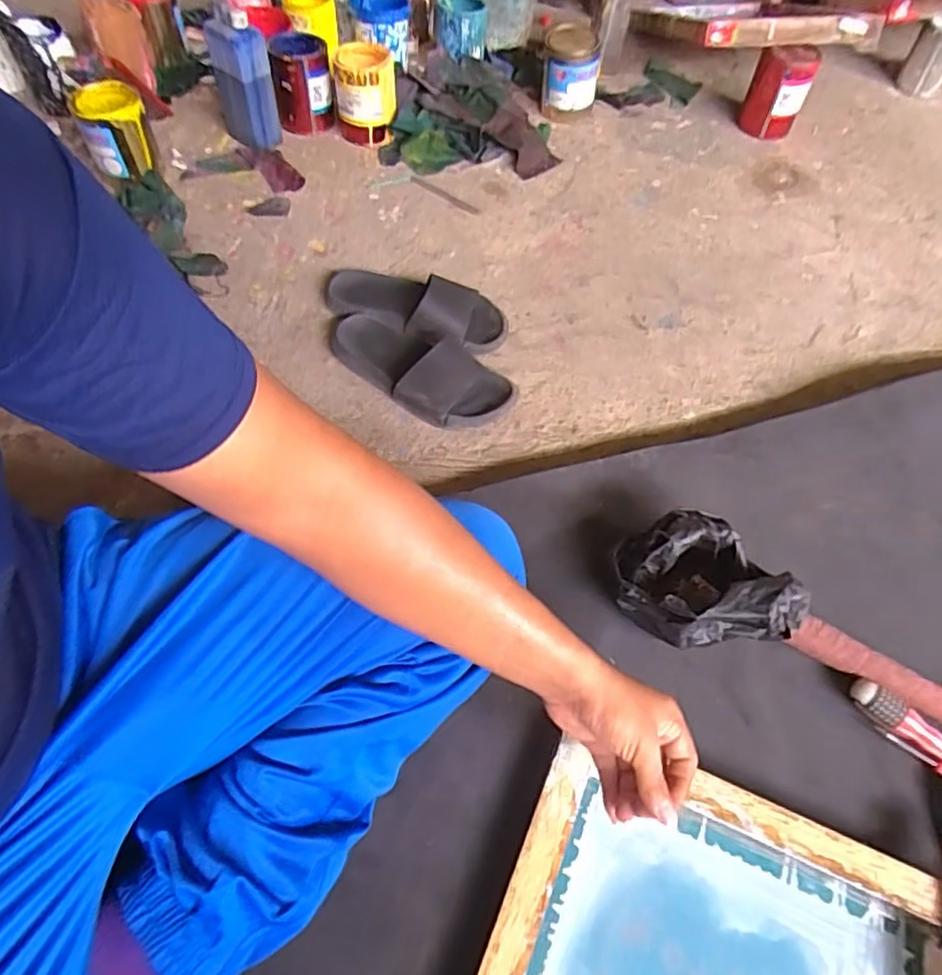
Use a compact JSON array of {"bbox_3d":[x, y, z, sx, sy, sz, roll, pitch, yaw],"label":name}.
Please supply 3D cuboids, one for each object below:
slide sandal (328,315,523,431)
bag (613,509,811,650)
[{"bbox_3d":[-0.072,-0.165,0.905,0.273,0.077,0.119,20,58,13],"label":"slide sandal"},{"bbox_3d":[0.246,0.101,0.684,0.180,0.120,0.133,1,56,0],"label":"bag"}]

